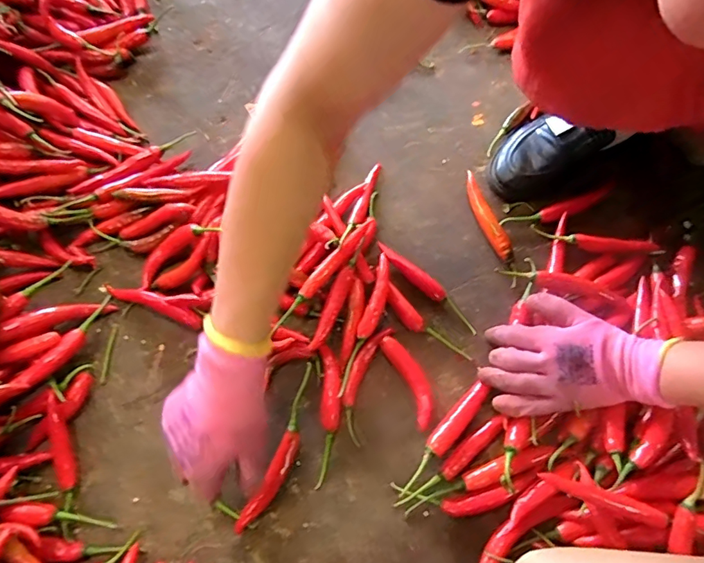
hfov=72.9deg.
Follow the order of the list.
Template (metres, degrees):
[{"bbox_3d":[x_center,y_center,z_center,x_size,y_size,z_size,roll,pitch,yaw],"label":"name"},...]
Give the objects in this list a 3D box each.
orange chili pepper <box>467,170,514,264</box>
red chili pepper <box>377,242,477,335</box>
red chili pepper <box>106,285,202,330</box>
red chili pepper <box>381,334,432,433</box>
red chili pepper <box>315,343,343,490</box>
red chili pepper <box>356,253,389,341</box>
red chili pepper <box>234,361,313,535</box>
[{"bbox_3d":[0.171,-0.082,0.601,0.027,0.021,0.131,-18,72,-7],"label":"orange chili pepper"},{"bbox_3d":[0.090,0.003,0.562,0.150,0.024,0.016,41,75,13],"label":"red chili pepper"},{"bbox_3d":[-0.223,0.023,0.527,0.118,0.025,0.015,20,72,7],"label":"red chili pepper"},{"bbox_3d":[0.065,0.106,0.523,0.029,0.016,0.103,-22,72,-8],"label":"red chili pepper"},{"bbox_3d":[-0.023,0.140,0.508,0.026,0.021,0.140,-1,70,-1],"label":"red chili pepper"},{"bbox_3d":[0.029,0.015,0.545,0.020,0.022,0.105,16,71,5],"label":"red chili pepper"},{"bbox_3d":[-0.072,0.174,0.497,0.028,0.015,0.176,20,75,7],"label":"red chili pepper"}]

